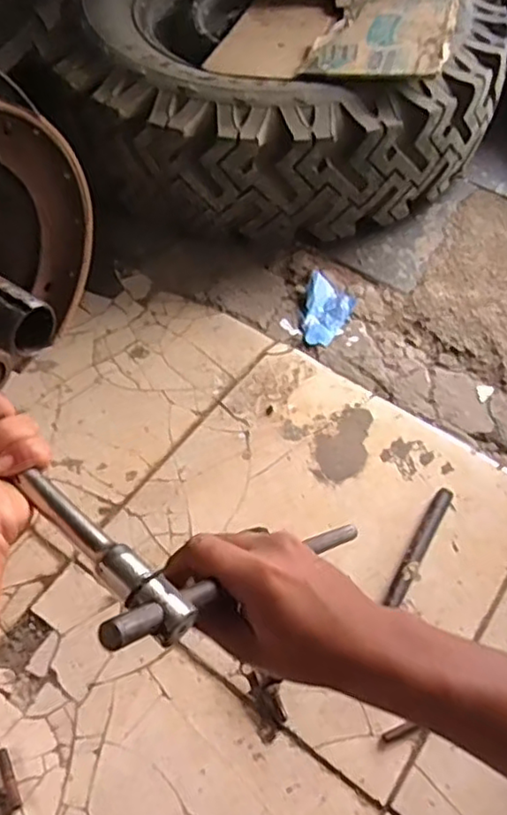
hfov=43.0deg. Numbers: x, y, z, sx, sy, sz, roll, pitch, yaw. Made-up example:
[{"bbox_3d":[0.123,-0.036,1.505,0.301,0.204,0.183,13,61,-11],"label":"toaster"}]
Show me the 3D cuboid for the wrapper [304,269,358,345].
[{"bbox_3d":[0.111,-0.145,0.944,0.067,0.011,0.129,12,57,6],"label":"wrapper"}]

